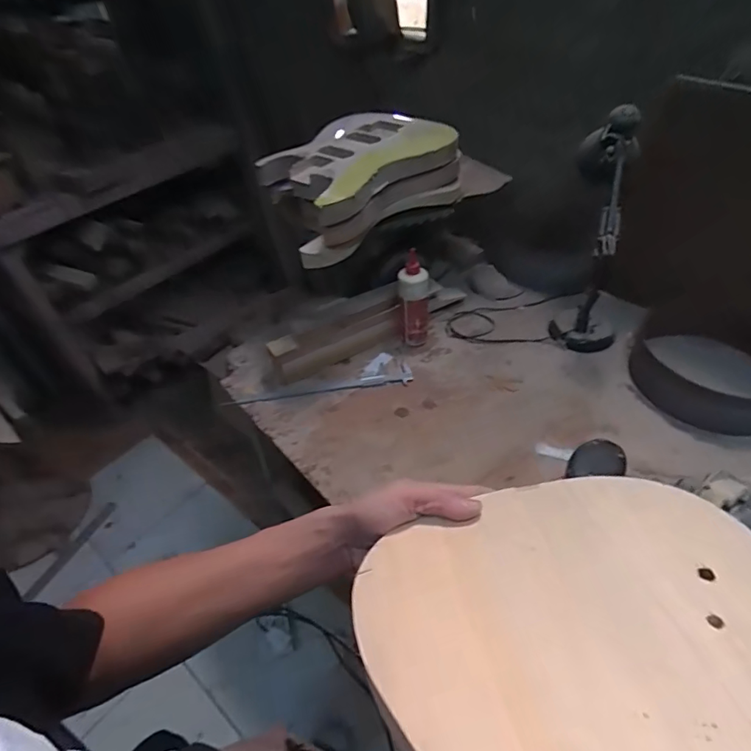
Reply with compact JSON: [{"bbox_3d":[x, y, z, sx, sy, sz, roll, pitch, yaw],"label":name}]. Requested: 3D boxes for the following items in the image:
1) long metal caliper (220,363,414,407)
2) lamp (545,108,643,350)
[{"bbox_3d":[-0.127,0.024,1.070,0.417,0.013,0.058,-8,44,0],"label":"long metal caliper"},{"bbox_3d":[0.478,-0.298,1.023,0.137,0.434,0.286,10,47,17],"label":"lamp"}]

